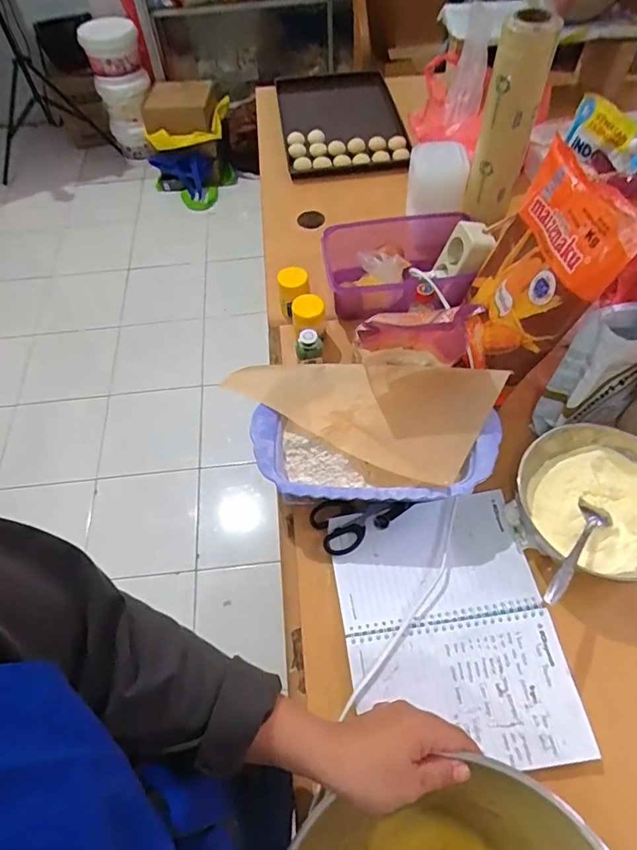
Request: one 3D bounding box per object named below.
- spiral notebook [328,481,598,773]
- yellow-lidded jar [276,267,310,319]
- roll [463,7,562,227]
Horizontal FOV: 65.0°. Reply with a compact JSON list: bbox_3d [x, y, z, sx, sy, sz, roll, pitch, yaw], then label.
[{"bbox_3d":[0.132,0.203,0.518,0.206,0.011,0.258,-9,58,-2],"label":"spiral notebook"},{"bbox_3d":[-0.039,-0.195,0.735,0.047,0.060,0.054,-37,63,-18],"label":"yellow-lidded jar"},{"bbox_3d":[0.245,-0.385,0.657,0.051,0.250,0.048,-2,58,3],"label":"roll"}]

